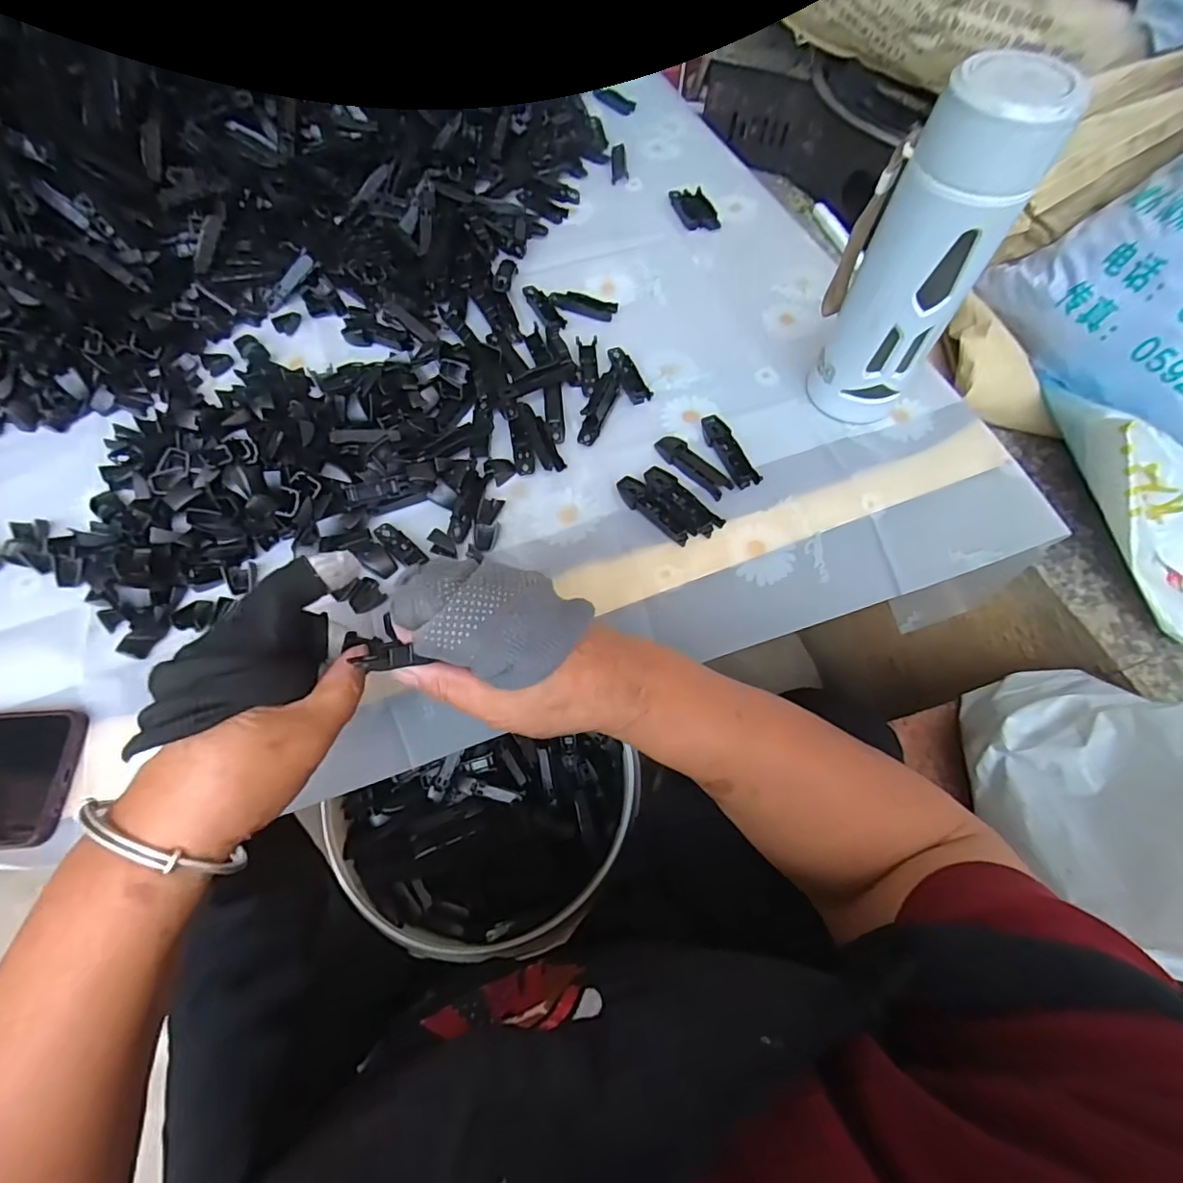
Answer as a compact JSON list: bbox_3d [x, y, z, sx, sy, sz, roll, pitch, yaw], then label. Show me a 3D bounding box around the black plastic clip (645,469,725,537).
[{"bbox_3d":[0.065,-0.066,0.413,0.021,0.007,0.068,-38,71,-17],"label":"black plastic clip"}]

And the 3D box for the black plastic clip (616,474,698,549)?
[{"bbox_3d":[0.046,-0.060,0.412,0.020,0.007,0.068,-36,70,-16],"label":"black plastic clip"}]

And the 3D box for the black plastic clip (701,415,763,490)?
[{"bbox_3d":[0.107,-0.109,0.437,0.020,0.008,0.069,-19,67,-9],"label":"black plastic clip"}]

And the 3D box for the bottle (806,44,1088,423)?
[{"bbox_3d":[0.216,-0.211,0.376,0.070,0.208,0.069,-6,65,-3],"label":"bottle"}]

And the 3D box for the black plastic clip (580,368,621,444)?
[{"bbox_3d":[0.008,-0.150,0.447,0.015,0.021,0.071,22,67,9],"label":"black plastic clip"}]

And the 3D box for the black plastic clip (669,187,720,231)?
[{"bbox_3d":[0.104,-0.390,0.571,0.037,0.004,0.065,-14,66,-7],"label":"black plastic clip"}]

